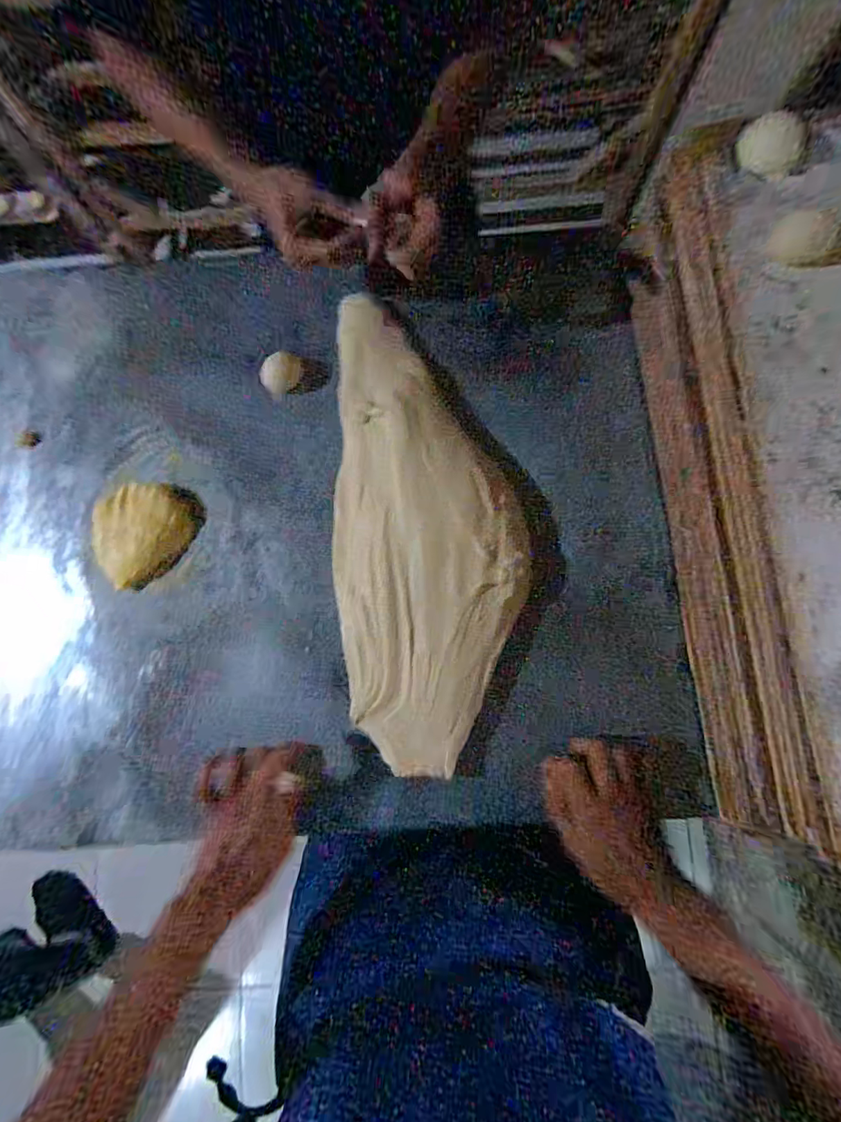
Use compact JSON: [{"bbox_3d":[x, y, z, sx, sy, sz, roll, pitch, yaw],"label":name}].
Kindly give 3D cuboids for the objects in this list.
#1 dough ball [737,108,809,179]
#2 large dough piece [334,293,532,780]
[{"bbox_3d":[0.291,-0.343,0.403,0.048,0.030,0.043,29,84,6],"label":"dough ball"},{"bbox_3d":[0.006,-0.040,0.471,0.182,0.042,0.454,-1,82,2],"label":"large dough piece"}]

